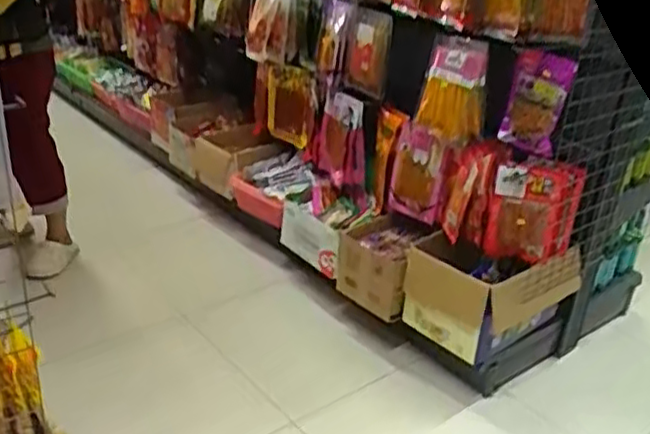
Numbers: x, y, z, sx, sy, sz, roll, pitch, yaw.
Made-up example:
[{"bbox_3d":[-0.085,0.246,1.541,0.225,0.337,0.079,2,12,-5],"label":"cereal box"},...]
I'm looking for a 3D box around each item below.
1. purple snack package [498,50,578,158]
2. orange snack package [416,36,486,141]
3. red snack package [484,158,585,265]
[{"bbox_3d":[0.539,-0.296,1.763,0.024,0.259,0.154,-18,40,-38],"label":"purple snack package"},{"bbox_3d":[0.353,-0.355,1.910,0.193,0.279,0.029,15,32,30],"label":"orange snack package"},{"bbox_3d":[0.565,-0.015,1.864,0.226,0.283,0.057,7,23,12],"label":"red snack package"}]

